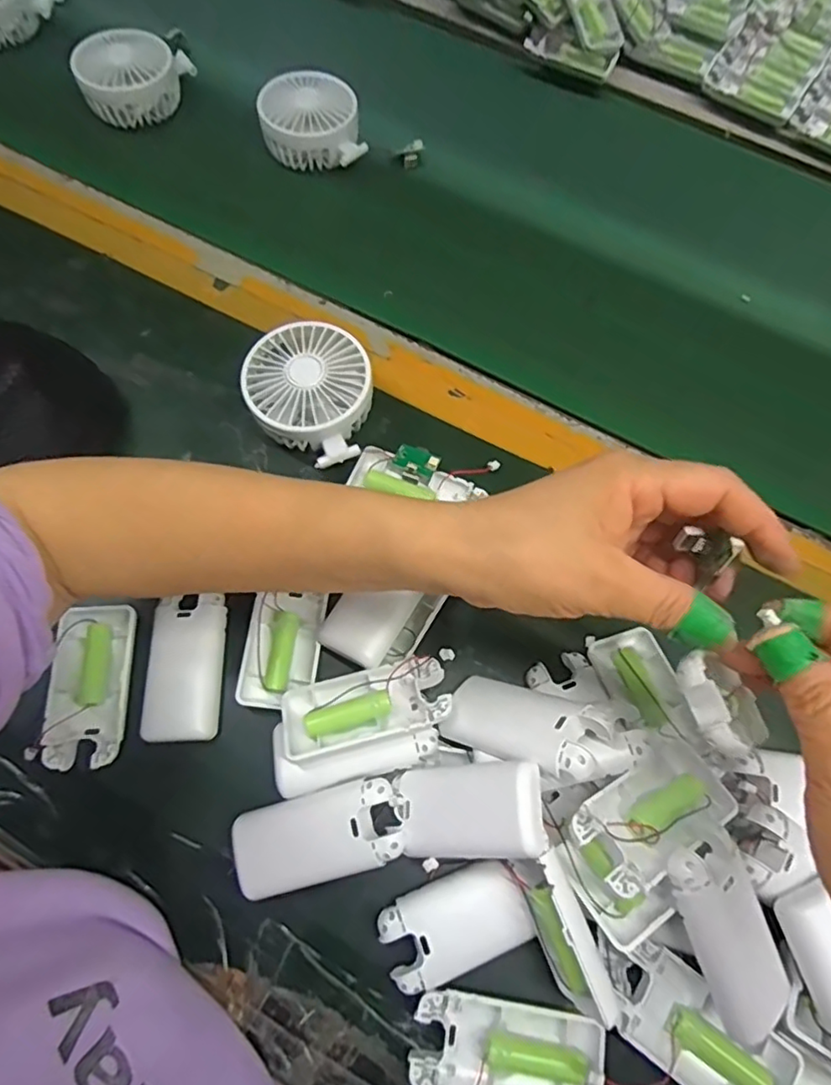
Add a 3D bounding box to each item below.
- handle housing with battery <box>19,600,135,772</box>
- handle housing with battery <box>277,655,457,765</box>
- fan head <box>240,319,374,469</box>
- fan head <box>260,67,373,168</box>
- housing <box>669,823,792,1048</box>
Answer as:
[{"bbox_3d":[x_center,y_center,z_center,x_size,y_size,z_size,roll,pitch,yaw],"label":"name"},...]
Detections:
[{"bbox_3d":[-0.201,0.089,0.375,0.049,0.026,0.095,3,67,-2],"label":"handle housing with battery"},{"bbox_3d":[-0.029,0.095,0.350,0.093,0.026,0.042,-13,68,-9],"label":"handle housing with battery"},{"bbox_3d":[-0.078,-0.105,0.437,0.090,0.047,0.100,10,70,1],"label":"fan head"},{"bbox_3d":[-0.093,-0.393,0.562,0.092,0.043,0.078,6,67,-1],"label":"fan head"},{"bbox_3d":[0.151,0.187,0.289,0.039,0.017,0.092,-20,90,-8],"label":"housing"}]

